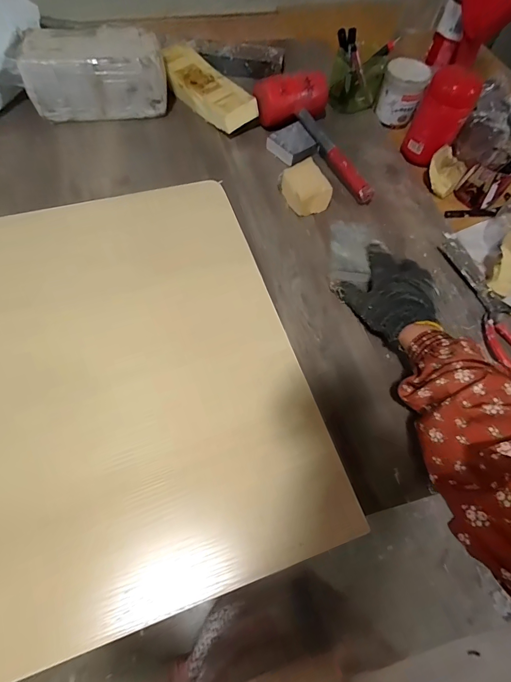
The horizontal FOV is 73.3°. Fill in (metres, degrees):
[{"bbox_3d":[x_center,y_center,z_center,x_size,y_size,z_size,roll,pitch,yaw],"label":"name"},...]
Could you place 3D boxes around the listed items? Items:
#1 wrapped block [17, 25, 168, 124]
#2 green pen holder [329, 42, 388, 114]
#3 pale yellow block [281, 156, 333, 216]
[{"bbox_3d":[-0.283,-0.469,0.620,0.237,0.114,0.093,-6,63,-7],"label":"wrapped block"},{"bbox_3d":[0.201,-0.516,0.670,0.082,0.106,0.068,-27,67,-17],"label":"green pen holder"},{"bbox_3d":[0.081,-0.249,0.562,0.058,0.052,0.074,-31,68,-19],"label":"pale yellow block"}]

